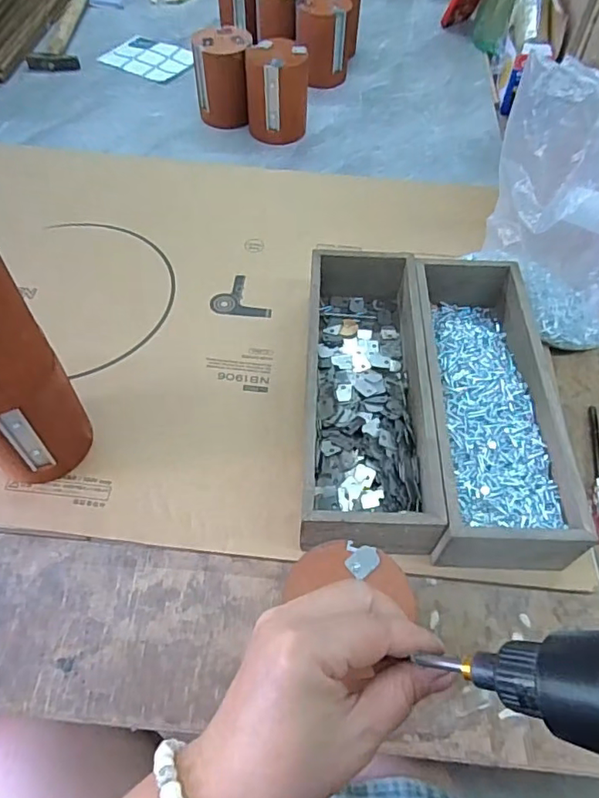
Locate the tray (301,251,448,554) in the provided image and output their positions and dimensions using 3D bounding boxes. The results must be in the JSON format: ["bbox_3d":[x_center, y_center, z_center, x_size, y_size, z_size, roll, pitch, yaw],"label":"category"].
[{"bbox_3d":[0.054,-0.012,0.478,0.104,0.067,0.298,2,56,0],"label":"tray"}]

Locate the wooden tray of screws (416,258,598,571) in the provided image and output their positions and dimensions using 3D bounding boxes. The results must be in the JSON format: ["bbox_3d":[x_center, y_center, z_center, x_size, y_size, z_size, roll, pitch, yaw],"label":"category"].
[{"bbox_3d":[0.155,-0.001,0.475,0.100,0.076,0.290,1,56,-1],"label":"wooden tray of screws"}]

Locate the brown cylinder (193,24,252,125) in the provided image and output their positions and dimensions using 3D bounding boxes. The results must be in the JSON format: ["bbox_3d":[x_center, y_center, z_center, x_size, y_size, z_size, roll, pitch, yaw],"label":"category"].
[{"bbox_3d":[-0.102,-0.433,0.743,0.073,0.099,0.077,4,56,1],"label":"brown cylinder"}]

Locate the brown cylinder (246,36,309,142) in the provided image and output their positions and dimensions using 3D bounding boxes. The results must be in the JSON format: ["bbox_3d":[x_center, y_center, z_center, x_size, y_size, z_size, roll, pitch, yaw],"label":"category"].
[{"bbox_3d":[-0.029,-0.406,0.724,0.079,0.101,0.078,1,56,-1],"label":"brown cylinder"}]

